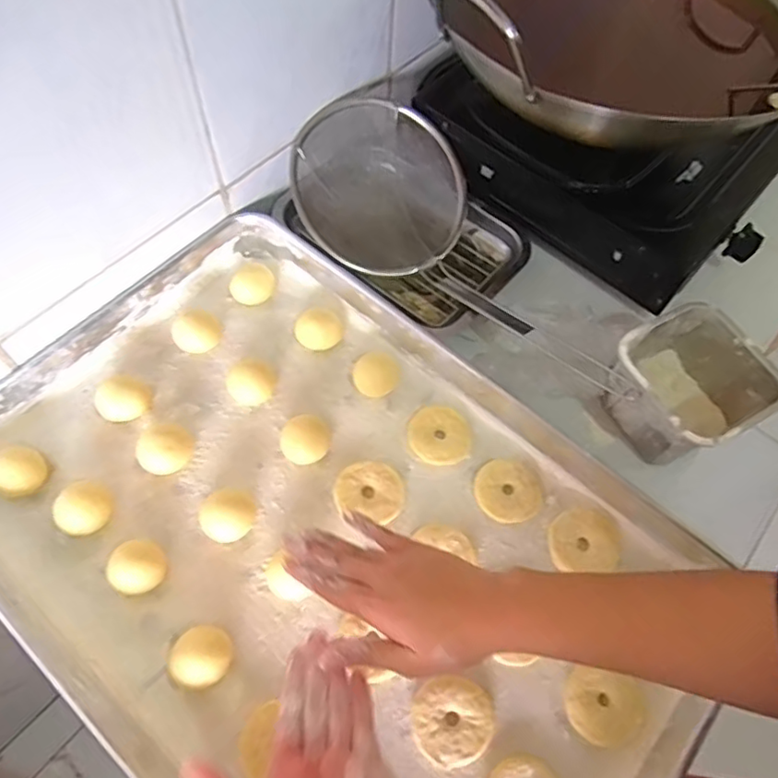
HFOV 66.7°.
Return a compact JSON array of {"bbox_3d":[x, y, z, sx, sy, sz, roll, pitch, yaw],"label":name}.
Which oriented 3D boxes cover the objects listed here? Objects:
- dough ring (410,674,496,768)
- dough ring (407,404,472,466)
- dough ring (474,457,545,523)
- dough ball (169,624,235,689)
[{"bbox_3d":[0.049,0.253,0.452,0.062,0.009,0.058,1,62,-3],"label":"dough ring"},{"bbox_3d":[0.048,0.043,0.559,0.055,0.009,0.059,1,62,-3],"label":"dough ring"},{"bbox_3d":[0.110,0.092,0.539,0.061,0.006,0.057,1,62,-3],"label":"dough ring"},{"bbox_3d":[-0.142,0.202,0.449,0.040,0.025,0.043,1,62,-3],"label":"dough ball"}]

